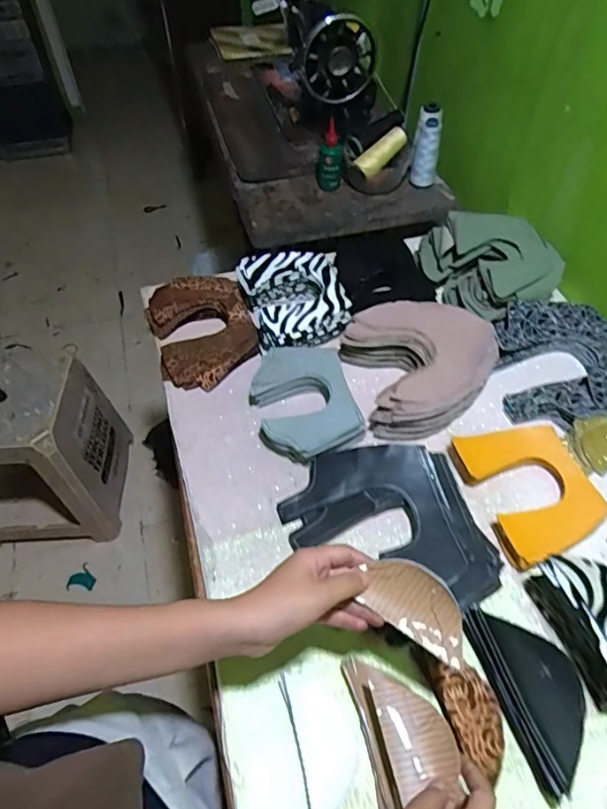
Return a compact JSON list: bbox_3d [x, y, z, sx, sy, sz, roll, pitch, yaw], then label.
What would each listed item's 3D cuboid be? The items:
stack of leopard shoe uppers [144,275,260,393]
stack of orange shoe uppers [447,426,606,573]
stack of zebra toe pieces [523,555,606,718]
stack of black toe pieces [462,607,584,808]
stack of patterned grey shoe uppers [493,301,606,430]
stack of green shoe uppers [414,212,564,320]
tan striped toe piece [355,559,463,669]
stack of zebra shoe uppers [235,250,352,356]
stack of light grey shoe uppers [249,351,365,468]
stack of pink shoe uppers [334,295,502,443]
[{"bbox_3d":[-0.143,-0.107,0.744,0.138,0.047,0.184,-18,54,-10],"label":"stack of leopard shoe uppers"},{"bbox_3d":[0.258,0.092,0.583,0.132,0.021,0.154,-15,54,-8],"label":"stack of orange shoe uppers"},{"bbox_3d":[0.270,0.199,0.478,0.061,0.072,0.120,-18,54,-10],"label":"stack of zebra toe pieces"},{"bbox_3d":[0.209,0.254,0.470,0.078,0.044,0.151,-18,54,-10],"label":"stack of black toe pieces"},{"bbox_3d":[0.343,-0.057,0.691,0.179,0.045,0.182,-10,53,-4],"label":"stack of patterned grey shoe uppers"},{"bbox_3d":[0.282,-0.210,0.770,0.176,0.067,0.170,-15,55,-11],"label":"stack of green shoe uppers"},{"bbox_3d":[0.094,0.162,0.422,0.085,0.006,0.054,29,82,10],"label":"tan striped toe piece"},{"bbox_3d":[-0.012,-0.147,0.752,0.143,0.064,0.162,-10,53,-4],"label":"stack of zebra shoe uppers"},{"bbox_3d":[0.004,0.000,0.656,0.128,0.039,0.153,-14,54,-7],"label":"stack of light grey shoe uppers"},{"bbox_3d":[0.157,-0.056,0.679,0.180,0.053,0.178,-14,54,-8],"label":"stack of pink shoe uppers"}]

